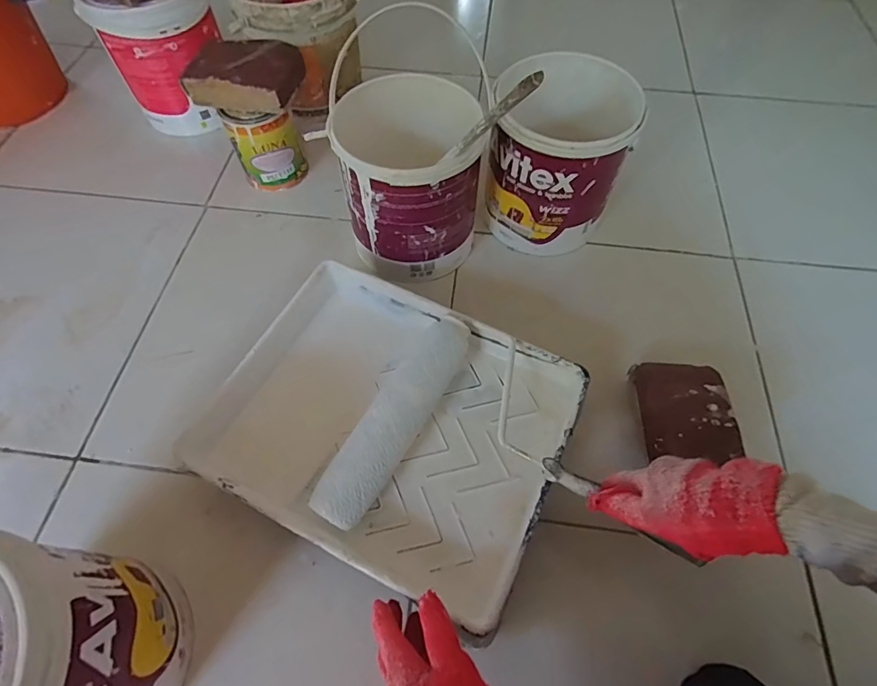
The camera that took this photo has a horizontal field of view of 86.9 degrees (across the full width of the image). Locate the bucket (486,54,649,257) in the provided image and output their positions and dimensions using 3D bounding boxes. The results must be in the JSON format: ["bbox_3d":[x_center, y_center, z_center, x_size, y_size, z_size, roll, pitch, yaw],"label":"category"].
[{"bbox_3d":[0.159,-0.246,0.639,0.166,0.197,0.175,0,61,-1],"label":"bucket"}]

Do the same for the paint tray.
[{"bbox_3d":[-0.052,0.085,0.511,0.354,0.088,0.282,26,63,13],"label":"paint tray"}]

